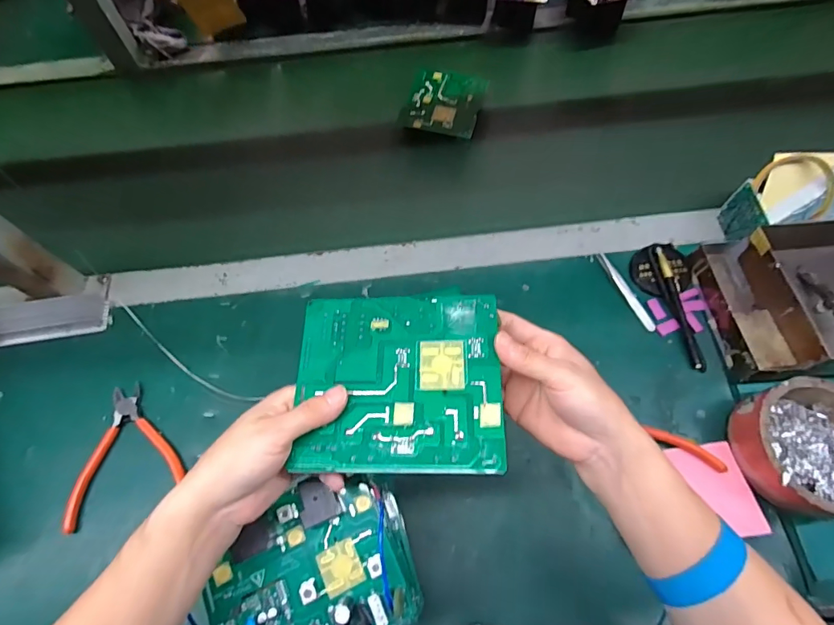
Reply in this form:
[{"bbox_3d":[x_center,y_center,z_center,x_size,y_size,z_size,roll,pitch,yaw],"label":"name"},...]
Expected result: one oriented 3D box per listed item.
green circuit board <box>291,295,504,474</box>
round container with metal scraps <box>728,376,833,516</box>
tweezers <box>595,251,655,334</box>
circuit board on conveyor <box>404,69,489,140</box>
[{"bbox_3d":[-0.012,0.042,0.287,0.128,0.009,0.115,0,65,2],"label":"green circuit board"},{"bbox_3d":[0.382,0.130,0.434,0.119,0.056,0.118,-2,65,1],"label":"round container with metal scraps"},{"bbox_3d":[0.252,-0.026,0.537,0.015,0.010,0.109,-24,67,-9],"label":"tweezers"},{"bbox_3d":[0.042,-0.315,0.666,0.109,0.005,0.118,13,68,8],"label":"circuit board on conveyor"}]

